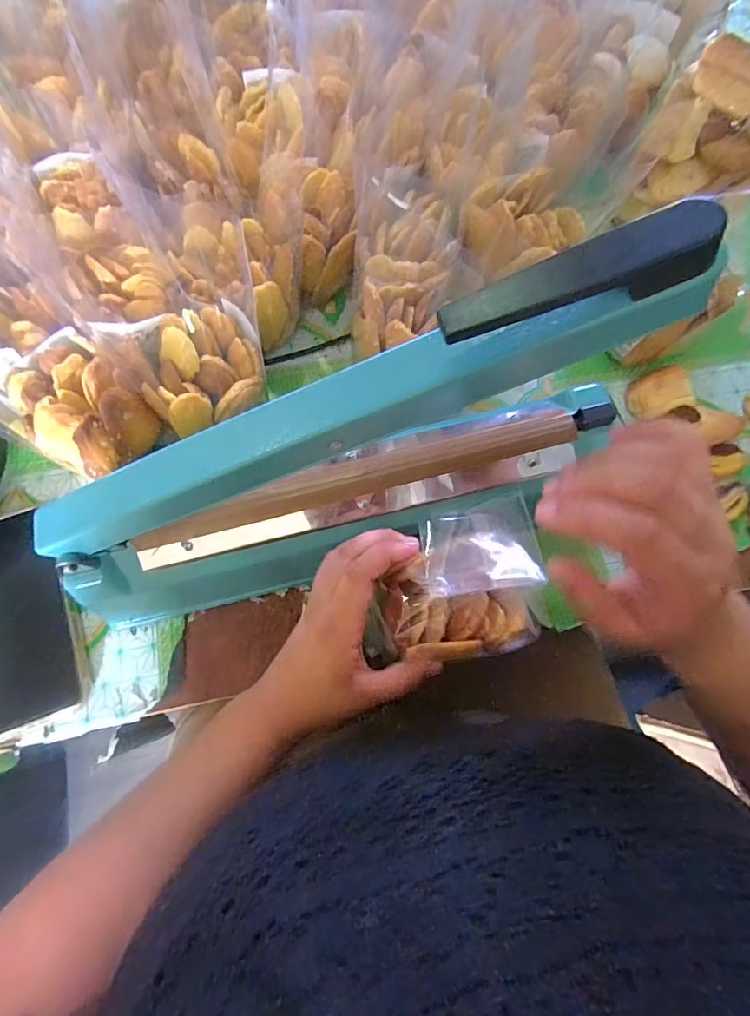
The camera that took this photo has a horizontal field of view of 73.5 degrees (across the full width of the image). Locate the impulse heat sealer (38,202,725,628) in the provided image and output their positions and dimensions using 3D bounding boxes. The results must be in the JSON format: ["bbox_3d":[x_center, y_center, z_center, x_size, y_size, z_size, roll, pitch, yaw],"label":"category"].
[{"bbox_3d":[-0.016,-0.018,0.292,0.371,0.235,0.069,-16,76,-5],"label":"impulse heat sealer"}]

